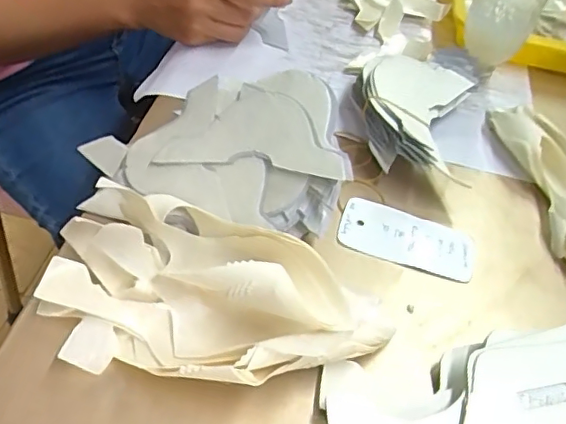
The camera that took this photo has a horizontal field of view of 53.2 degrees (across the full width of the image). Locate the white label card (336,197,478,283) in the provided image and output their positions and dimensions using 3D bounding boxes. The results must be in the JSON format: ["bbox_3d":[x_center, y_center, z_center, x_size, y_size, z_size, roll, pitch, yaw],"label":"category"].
[{"bbox_3d":[0.095,0.021,0.431,0.102,0.004,0.050,18,53,8],"label":"white label card"}]

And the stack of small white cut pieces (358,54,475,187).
[{"bbox_3d":[0.112,-0.085,0.499,0.099,0.053,0.130,13,46,5],"label":"stack of small white cut pieces"}]

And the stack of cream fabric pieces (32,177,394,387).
[{"bbox_3d":[-0.046,0.050,0.348,0.217,0.054,0.120,16,47,8],"label":"stack of cream fabric pieces"}]

